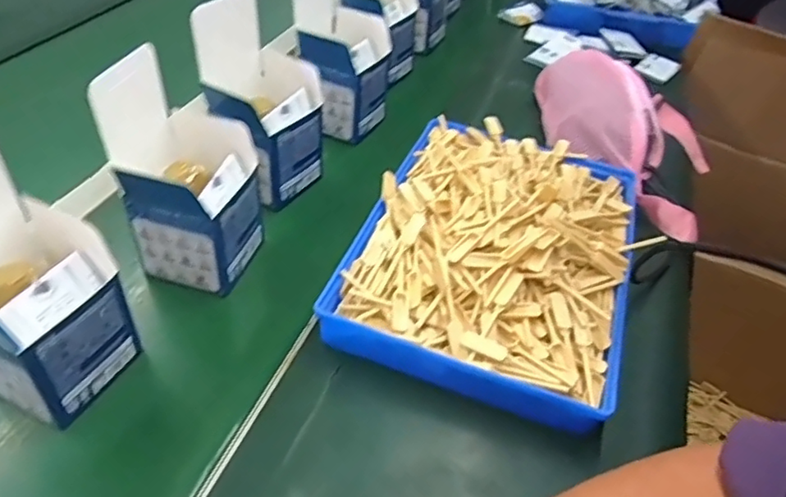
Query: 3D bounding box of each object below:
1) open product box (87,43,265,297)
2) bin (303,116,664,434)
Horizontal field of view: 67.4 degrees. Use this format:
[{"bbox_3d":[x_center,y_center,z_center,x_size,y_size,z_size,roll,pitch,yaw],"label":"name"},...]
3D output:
[{"bbox_3d":[-0.165,-0.064,0.489,0.083,0.174,0.101,15,47,11],"label":"open product box"},{"bbox_3d":[0.099,-0.015,0.543,0.231,0.062,0.317,18,47,13],"label":"bin"}]

